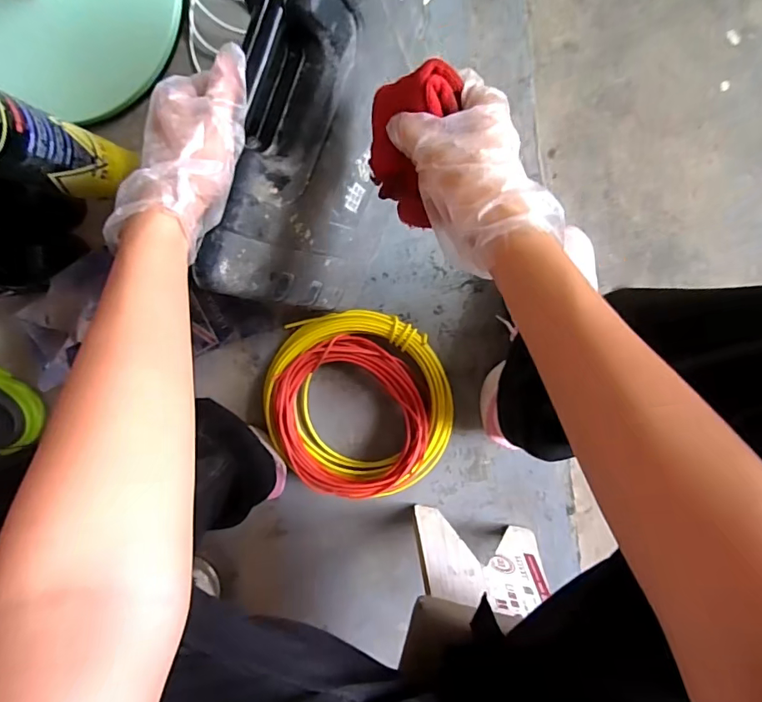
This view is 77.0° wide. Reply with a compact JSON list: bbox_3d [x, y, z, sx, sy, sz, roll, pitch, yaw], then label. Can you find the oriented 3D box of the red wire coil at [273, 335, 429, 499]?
[{"bbox_3d":[-0.040,0.088,0.634,0.190,0.050,0.203,0,99,3],"label":"red wire coil"}]

